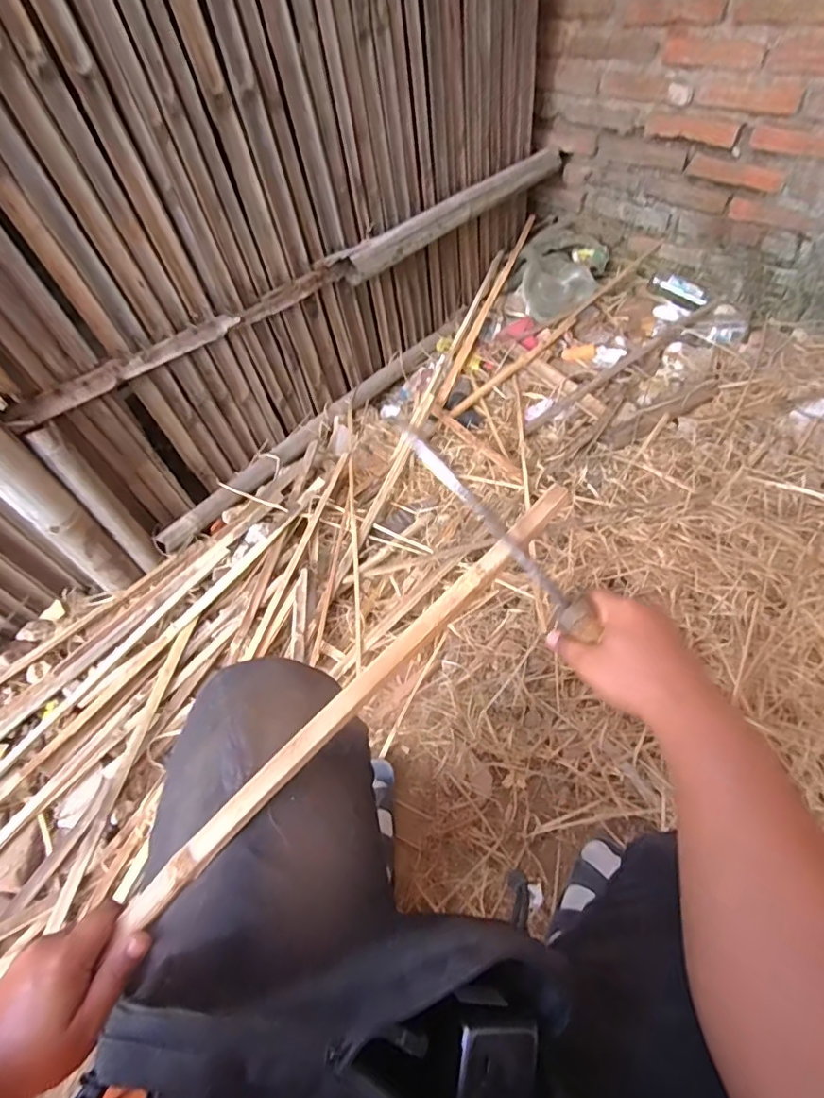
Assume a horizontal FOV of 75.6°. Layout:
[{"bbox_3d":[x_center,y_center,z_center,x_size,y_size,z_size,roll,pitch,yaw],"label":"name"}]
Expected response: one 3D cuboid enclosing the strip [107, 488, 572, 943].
[{"bbox_3d":[-0.039,0.115,0.444,0.477,0.010,0.022,-43,60,-8],"label":"strip"}]

